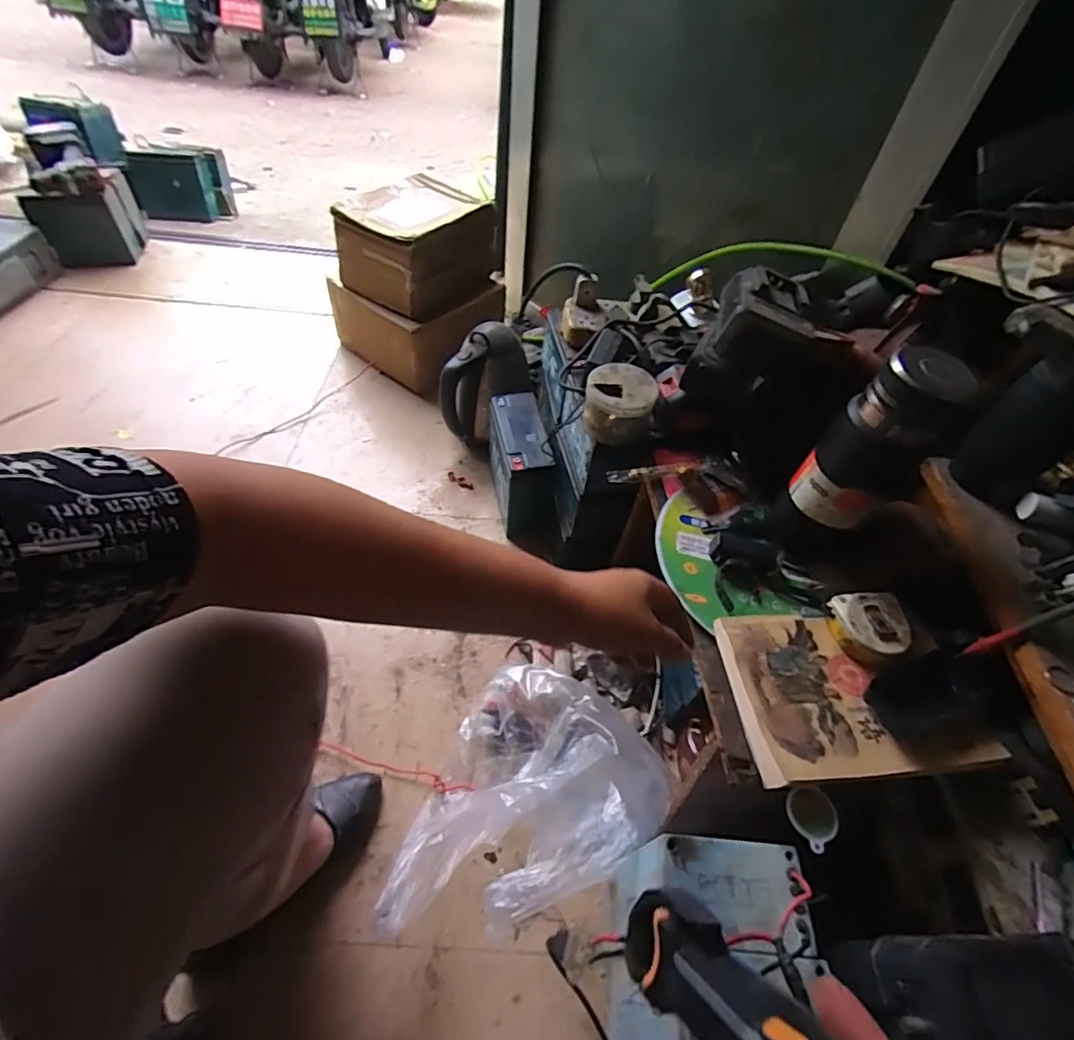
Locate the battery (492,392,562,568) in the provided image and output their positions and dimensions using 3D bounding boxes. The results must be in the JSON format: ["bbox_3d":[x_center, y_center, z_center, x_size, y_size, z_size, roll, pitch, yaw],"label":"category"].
[{"bbox_3d":[-0.031,-0.094,0.945,0.082,0.161,0.180,-6,53,-9],"label":"battery"}]

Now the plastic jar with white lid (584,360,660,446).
[{"bbox_3d":[0.103,-0.146,0.696,0.084,0.070,0.078,2,52,-3],"label":"plastic jar with white lid"}]

